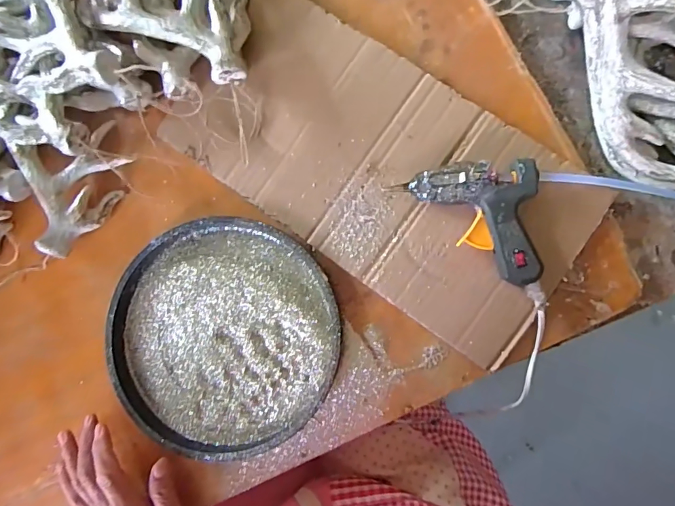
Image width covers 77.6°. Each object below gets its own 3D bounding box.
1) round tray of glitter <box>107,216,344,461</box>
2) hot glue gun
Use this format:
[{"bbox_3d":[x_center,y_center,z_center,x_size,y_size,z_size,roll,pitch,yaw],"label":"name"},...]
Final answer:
[{"bbox_3d":[-0.113,0.081,0.417,0.226,0.024,0.220,-1,83,5],"label":"round tray of glitter"},{"bbox_3d":[0.122,-0.025,0.387,0.117,0.032,0.109,-5,83,5],"label":"hot glue gun"}]

